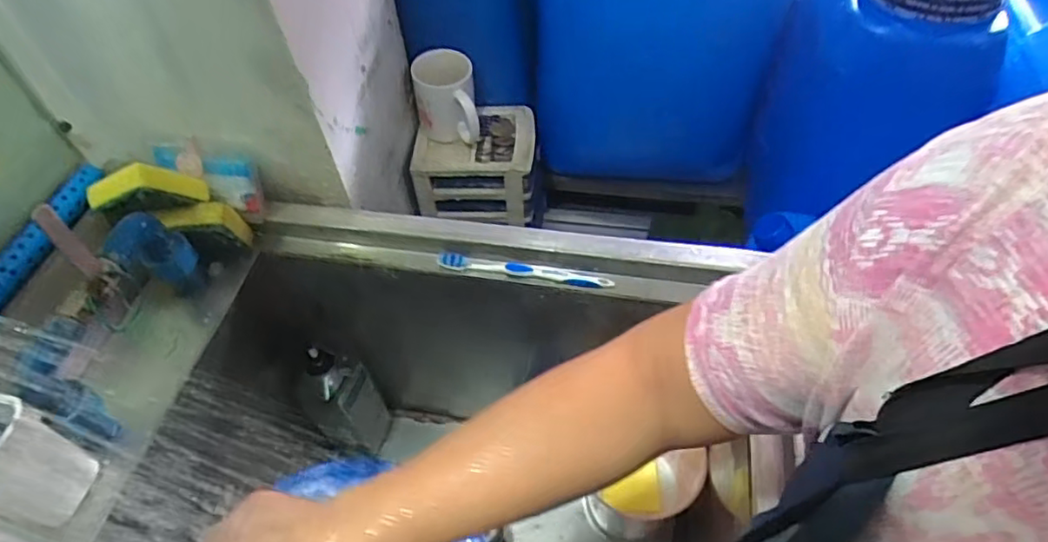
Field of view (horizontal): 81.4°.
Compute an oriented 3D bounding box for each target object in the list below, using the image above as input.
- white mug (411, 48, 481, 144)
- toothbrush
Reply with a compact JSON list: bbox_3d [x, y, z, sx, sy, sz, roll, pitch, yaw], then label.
[{"bbox_3d":[-0.103,-0.230,0.813,0.080,0.093,0.082,-5,53,-1],"label":"white mug"},{"bbox_3d":[0.000,-0.001,0.610,0.175,0.011,0.013,7,54,8],"label":"toothbrush"}]

